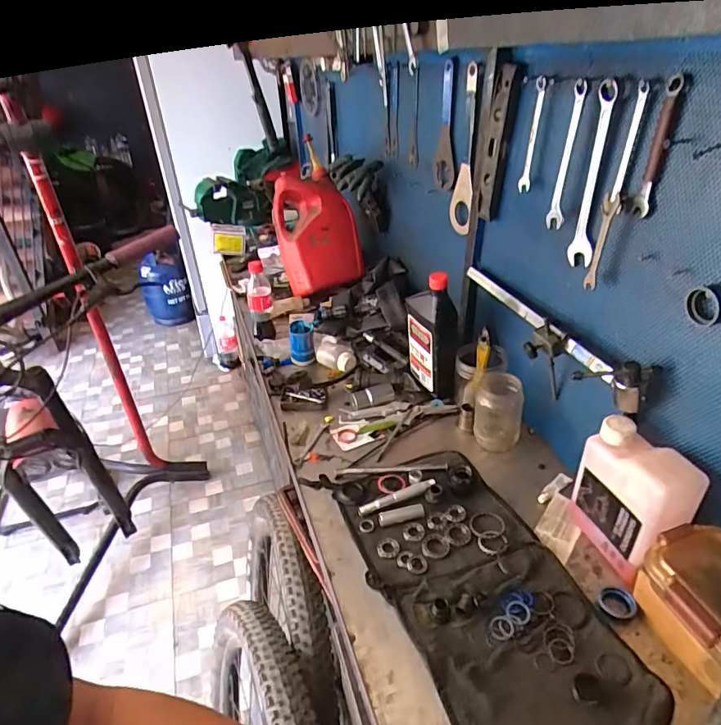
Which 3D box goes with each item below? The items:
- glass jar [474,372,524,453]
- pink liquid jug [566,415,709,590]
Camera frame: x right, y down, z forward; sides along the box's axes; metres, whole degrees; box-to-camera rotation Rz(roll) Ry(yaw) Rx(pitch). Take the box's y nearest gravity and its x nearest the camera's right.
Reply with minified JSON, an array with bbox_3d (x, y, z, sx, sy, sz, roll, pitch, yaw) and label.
[{"bbox_3d":[0.229,0.082,0.807,0.073,0.116,0.073,-2,32,1],"label":"glass jar"},{"bbox_3d":[0.330,0.175,0.599,0.066,0.177,0.133,-12,33,-15],"label":"pink liquid jug"}]

